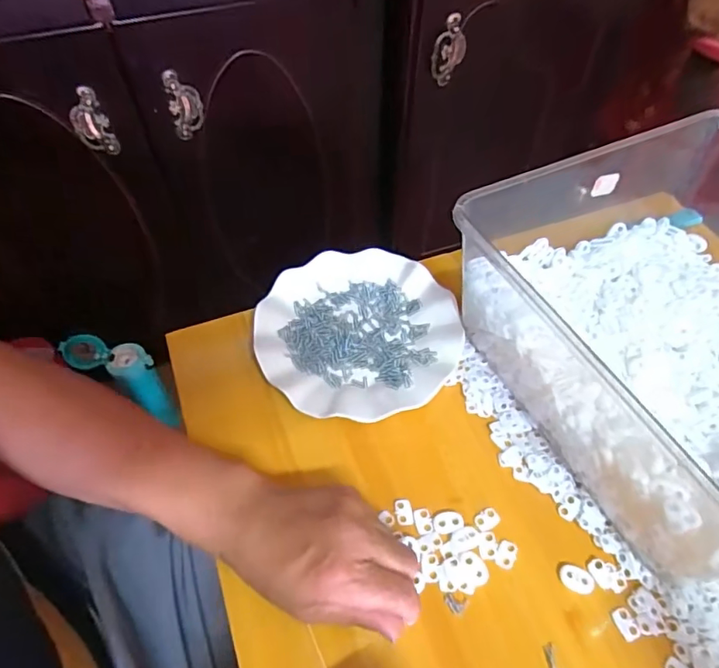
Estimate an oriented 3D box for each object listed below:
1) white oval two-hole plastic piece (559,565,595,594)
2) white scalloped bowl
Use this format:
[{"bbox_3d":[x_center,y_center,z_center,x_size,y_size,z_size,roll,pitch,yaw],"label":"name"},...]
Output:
[{"bbox_3d":[0.152,0.172,0.359,0.024,0.004,0.015,26,57,17],"label":"white oval two-hole plastic piece"},{"bbox_3d":[-0.001,-0.001,0.473,0.180,0.024,0.176,1,54,-1],"label":"white scalloped bowl"}]

